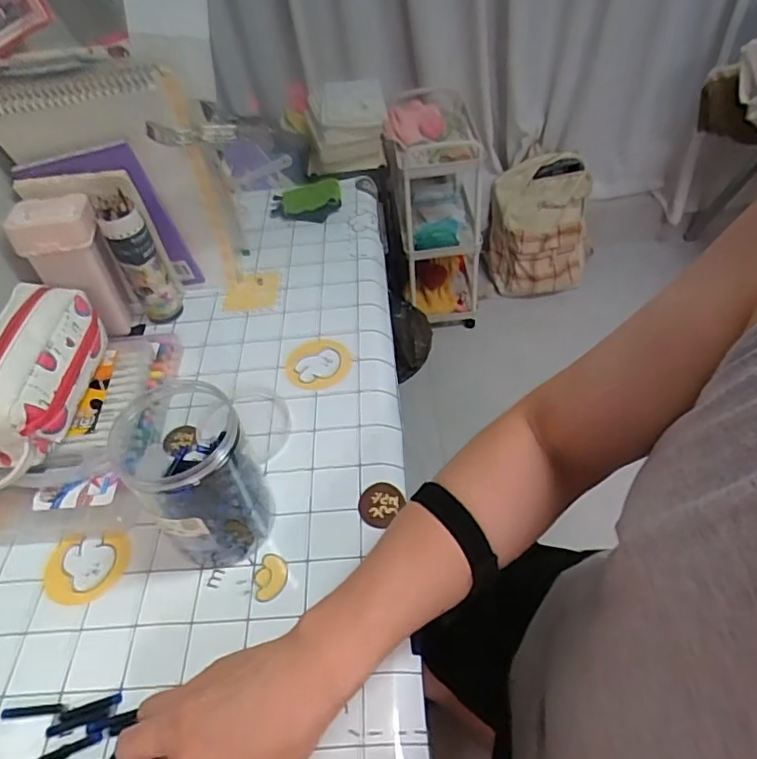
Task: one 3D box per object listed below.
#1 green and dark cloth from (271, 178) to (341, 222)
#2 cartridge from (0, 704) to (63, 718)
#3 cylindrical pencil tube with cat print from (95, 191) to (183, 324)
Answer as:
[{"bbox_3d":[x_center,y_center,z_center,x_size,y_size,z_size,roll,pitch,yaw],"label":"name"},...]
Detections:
[{"bbox_3d":[-0.111,-0.278,0.881,0.108,0.046,0.056,-12,48,-5],"label":"green and dark cloth"},{"bbox_3d":[-0.274,0.260,0.446,0.048,0.004,0.007,-6,48,0],"label":"cartridge"},{"bbox_3d":[-0.290,-0.144,0.696,0.049,0.163,0.052,-26,51,-17],"label":"cylindrical pencil tube with cat print"}]

